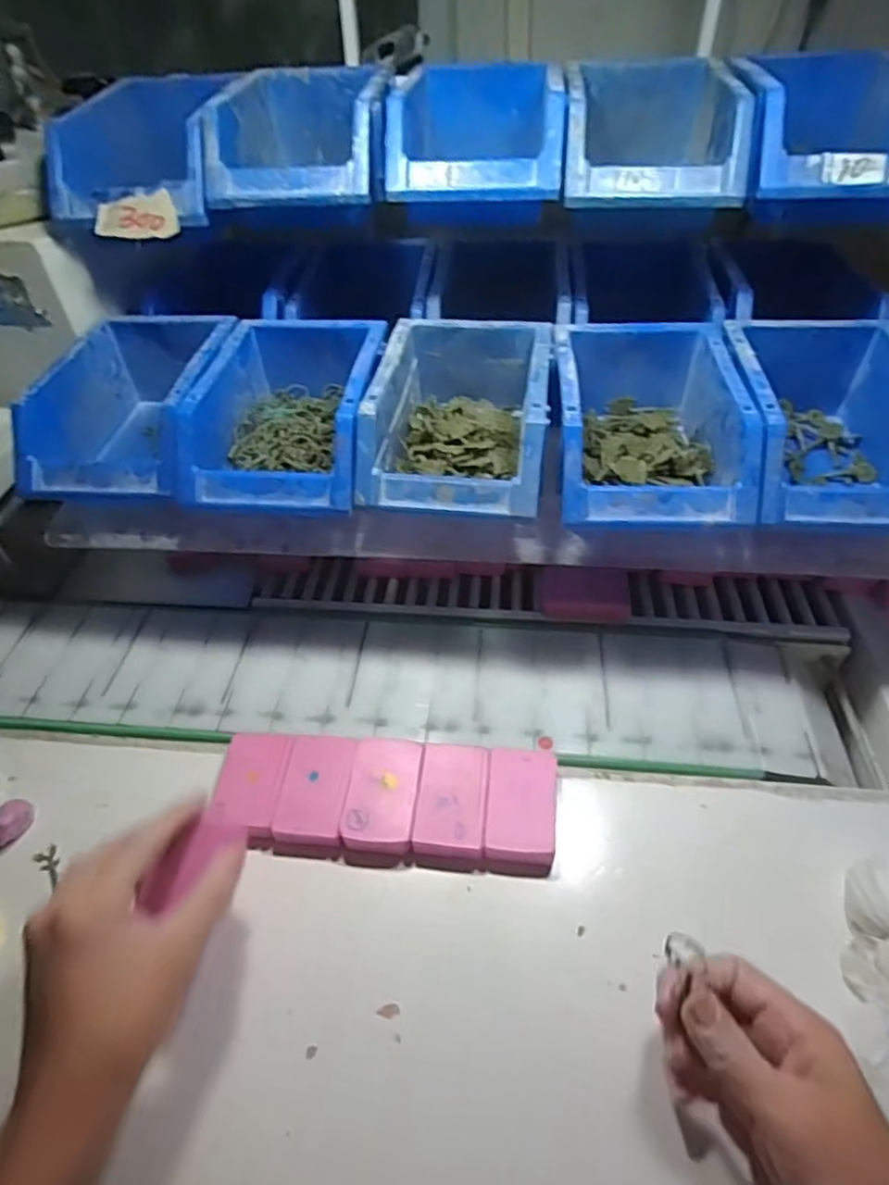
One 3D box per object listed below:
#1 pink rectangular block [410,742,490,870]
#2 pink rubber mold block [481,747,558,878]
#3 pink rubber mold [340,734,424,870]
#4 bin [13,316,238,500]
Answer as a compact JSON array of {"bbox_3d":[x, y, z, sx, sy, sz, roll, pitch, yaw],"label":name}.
[{"bbox_3d":[0.005,0.137,0.418,0.044,0.016,0.076,4,50,7],"label":"pink rectangular block"},{"bbox_3d":[0.049,0.140,0.413,0.044,0.016,0.075,4,50,7],"label":"pink rubber mold block"},{"bbox_3d":[-0.040,0.135,0.420,0.045,0.019,0.076,4,50,7],"label":"pink rubber mold"},{"bbox_3d":[-0.234,-0.143,0.504,0.117,0.075,0.178,3,47,6],"label":"bin"}]

